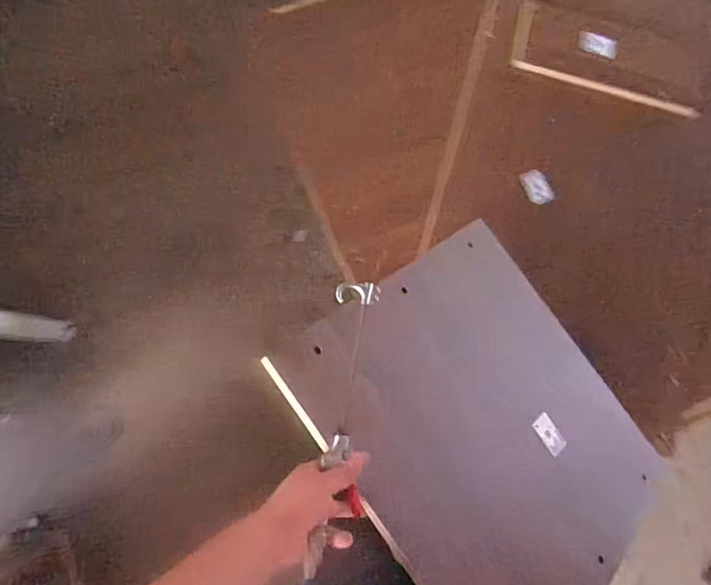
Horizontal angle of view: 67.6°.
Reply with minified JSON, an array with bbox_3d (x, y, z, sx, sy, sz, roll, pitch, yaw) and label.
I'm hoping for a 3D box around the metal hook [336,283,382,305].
[{"bbox_3d":[0.005,0.001,0.705,0.062,0.021,0.028,3,82,-20],"label":"metal hook"}]

